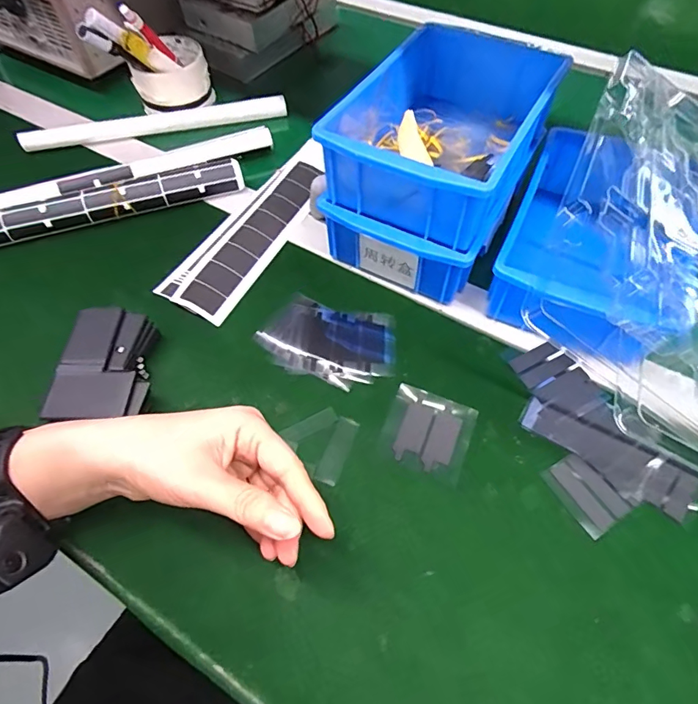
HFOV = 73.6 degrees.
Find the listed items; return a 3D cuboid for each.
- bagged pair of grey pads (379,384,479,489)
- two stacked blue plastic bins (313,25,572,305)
[{"bbox_3d":[0.057,0.058,0.340,0.059,0.004,0.059,20,60,12],"label":"bagged pair of grey pads"},{"bbox_3d":[0.083,-0.174,0.412,0.134,0.126,0.224,25,62,15],"label":"two stacked blue plastic bins"}]

